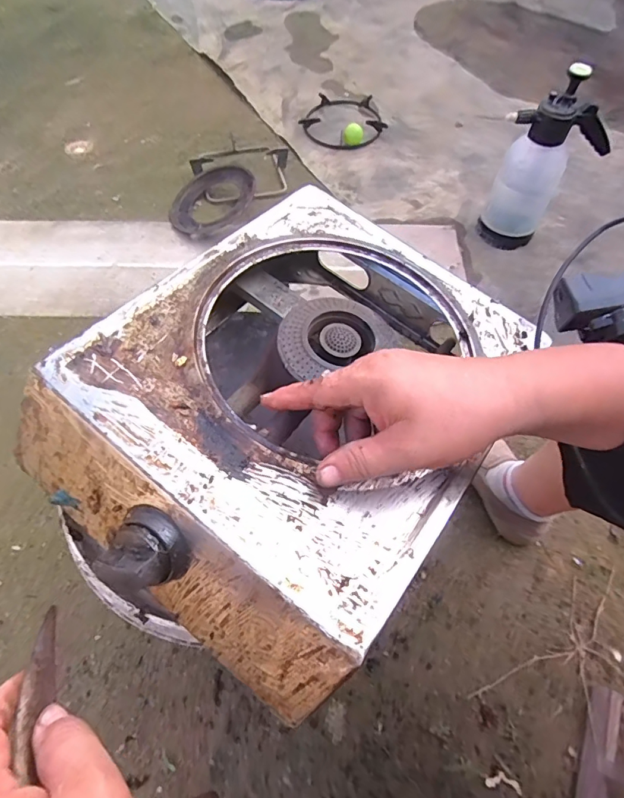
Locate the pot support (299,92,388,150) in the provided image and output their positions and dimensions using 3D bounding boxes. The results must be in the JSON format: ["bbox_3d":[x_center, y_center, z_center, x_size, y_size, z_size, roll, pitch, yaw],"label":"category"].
[{"bbox_3d":[0.093,-0.800,1.284,0.241,0.029,0.235,9,61,2],"label":"pot support"}]

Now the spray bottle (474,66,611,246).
[{"bbox_3d":[0.472,-0.473,0.924,0.188,0.319,0.114,26,63,10],"label":"spray bottle"}]

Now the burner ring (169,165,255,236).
[{"bbox_3d":[-0.238,-0.472,1.070,0.214,0.027,0.190,-37,59,0],"label":"burner ring"}]

